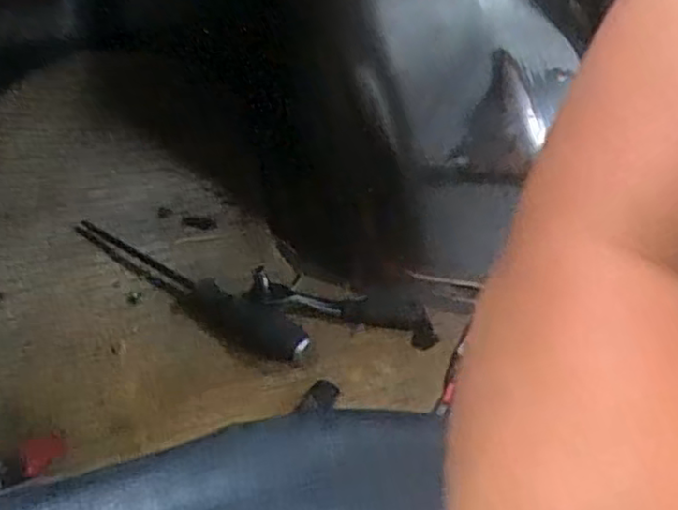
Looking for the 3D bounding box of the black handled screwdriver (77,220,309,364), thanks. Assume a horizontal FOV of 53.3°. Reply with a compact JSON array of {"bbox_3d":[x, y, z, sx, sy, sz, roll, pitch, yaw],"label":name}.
[{"bbox_3d":[-0.133,0.022,0.601,0.260,0.024,0.050,30,55,24],"label":"black handled screwdriver"}]

